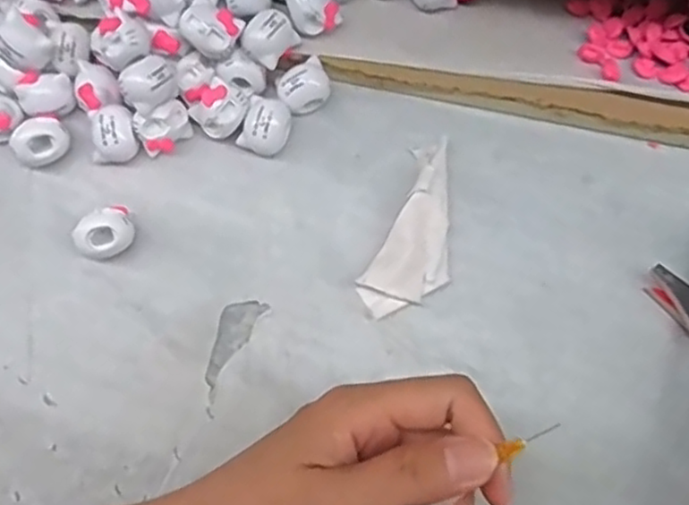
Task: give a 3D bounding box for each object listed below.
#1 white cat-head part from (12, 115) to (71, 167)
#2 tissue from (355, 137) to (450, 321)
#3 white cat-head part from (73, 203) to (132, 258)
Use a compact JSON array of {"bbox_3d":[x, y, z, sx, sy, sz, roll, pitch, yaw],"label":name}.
[{"bbox_3d":[-0.141,-0.052,0.321,0.025,0.017,0.020,-31,75,-10],"label":"white cat-head part"},{"bbox_3d":[0.034,-0.010,0.305,0.034,0.015,0.081,19,73,6],"label":"tissue"},{"bbox_3d":[-0.104,-0.008,0.305,0.026,0.019,0.017,-43,77,-13],"label":"white cat-head part"}]

